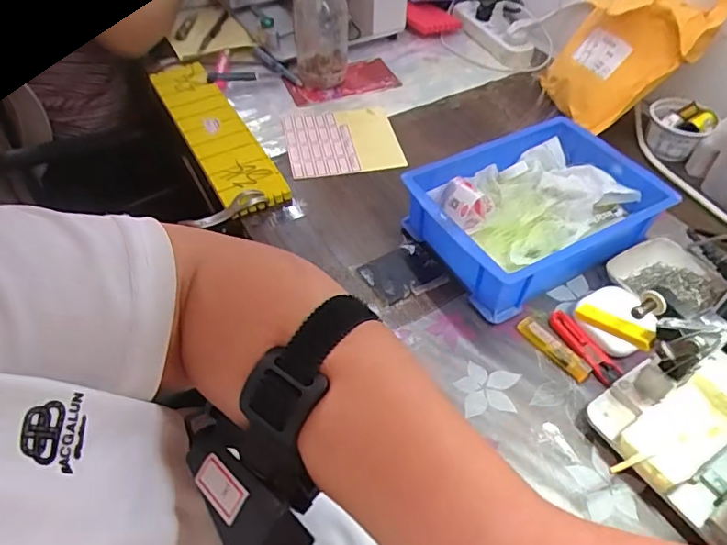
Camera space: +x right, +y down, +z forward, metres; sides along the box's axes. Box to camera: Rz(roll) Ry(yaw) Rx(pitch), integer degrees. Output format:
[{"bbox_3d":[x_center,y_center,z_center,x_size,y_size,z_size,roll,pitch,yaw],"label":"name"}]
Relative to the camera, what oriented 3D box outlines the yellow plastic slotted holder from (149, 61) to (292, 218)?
[{"bbox_3d":[-0.215,-0.205,0.761,0.087,0.026,0.373,-23,53,-19],"label":"yellow plastic slotted holder"}]

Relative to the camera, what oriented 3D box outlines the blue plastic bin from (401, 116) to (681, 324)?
[{"bbox_3d":[0.190,-0.069,0.596,0.248,0.077,0.179,-23,53,-19],"label":"blue plastic bin"}]

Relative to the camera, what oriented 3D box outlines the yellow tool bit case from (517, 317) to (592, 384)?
[{"bbox_3d":[0.181,0.071,0.508,0.019,0.010,0.078,-30,55,-24],"label":"yellow tool bit case"}]

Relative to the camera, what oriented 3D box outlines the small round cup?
[{"bbox_3d":[0.412,-0.186,0.701,0.064,0.057,0.065,3,49,2],"label":"small round cup"}]

